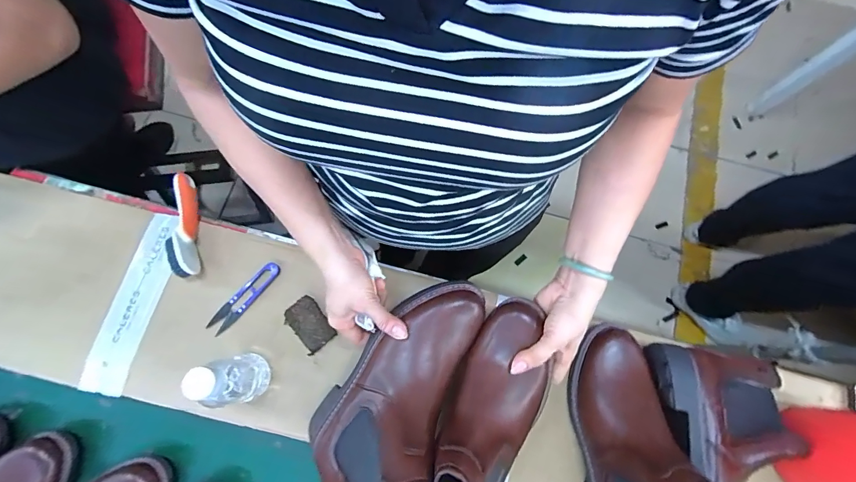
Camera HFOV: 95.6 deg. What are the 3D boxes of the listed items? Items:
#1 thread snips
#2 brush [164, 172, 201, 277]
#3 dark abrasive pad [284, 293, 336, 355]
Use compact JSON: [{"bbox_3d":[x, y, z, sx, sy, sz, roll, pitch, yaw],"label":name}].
[{"bbox_3d":[-0.253,0.077,0.537,0.026,0.012,0.118,40,77,8],"label":"thread snips"},{"bbox_3d":[-0.350,-0.025,0.547,0.037,0.037,0.157,-14,76,-6],"label":"brush"},{"bbox_3d":[-0.163,0.114,0.534,0.046,0.011,0.069,-39,79,-11],"label":"dark abrasive pad"}]

